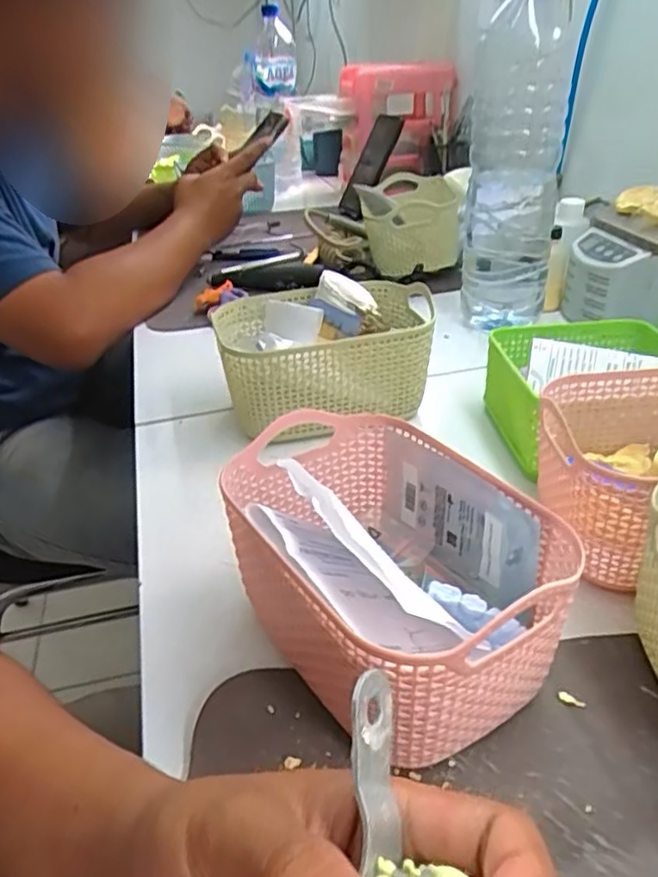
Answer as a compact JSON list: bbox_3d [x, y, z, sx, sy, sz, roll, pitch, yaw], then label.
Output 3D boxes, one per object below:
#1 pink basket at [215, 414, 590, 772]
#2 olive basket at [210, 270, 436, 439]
[{"bbox_3d":[0.028,0.063,0.327,0.116,0.094,0.173,-21,35,-27],"label":"pink basket"},{"bbox_3d":[-0.002,-0.064,0.547,0.172,0.092,0.126,-9,31,-8],"label":"olive basket"}]

